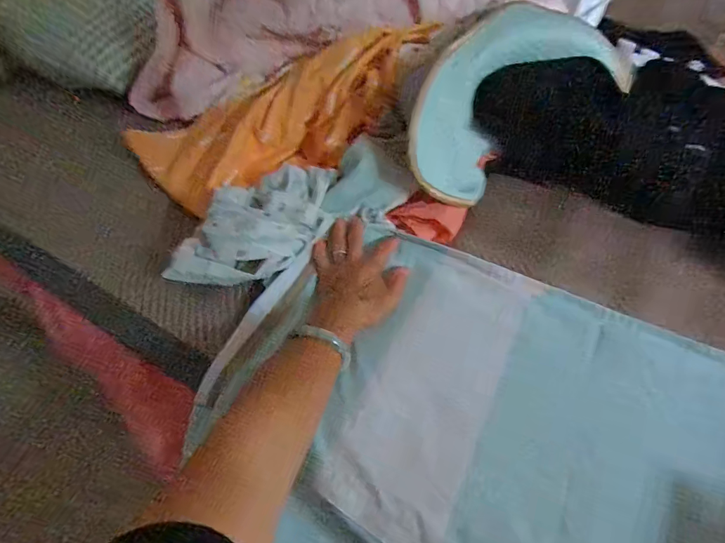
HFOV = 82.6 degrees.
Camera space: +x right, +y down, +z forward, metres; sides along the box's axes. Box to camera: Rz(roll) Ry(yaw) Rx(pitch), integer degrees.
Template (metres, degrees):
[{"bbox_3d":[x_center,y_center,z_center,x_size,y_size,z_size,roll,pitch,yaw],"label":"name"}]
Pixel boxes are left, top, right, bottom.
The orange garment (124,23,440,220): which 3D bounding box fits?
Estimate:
[{"bbox_3d":[-0.115,-0.239,0.662,0.497,0.069,0.215,-26,52,1],"label":"orange garment"}]

